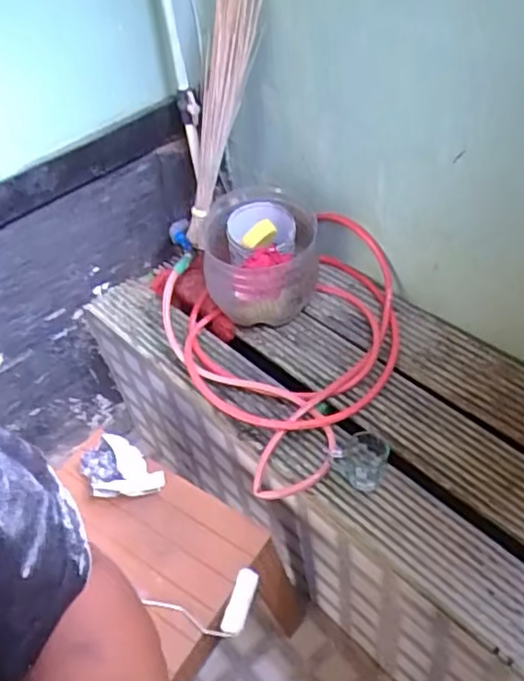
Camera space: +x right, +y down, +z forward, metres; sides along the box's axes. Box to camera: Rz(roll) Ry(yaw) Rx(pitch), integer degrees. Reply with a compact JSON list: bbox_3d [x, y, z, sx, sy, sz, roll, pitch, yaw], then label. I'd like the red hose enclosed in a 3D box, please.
[{"bbox_3d":[0.023,-0.001,1.200,0.481,0.190,0.528,-3,47,4],"label":"red hose"}]

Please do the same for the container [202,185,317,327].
[{"bbox_3d":[-0.006,-0.184,1.333,0.244,0.214,0.236,-8,47,0],"label":"container"}]

